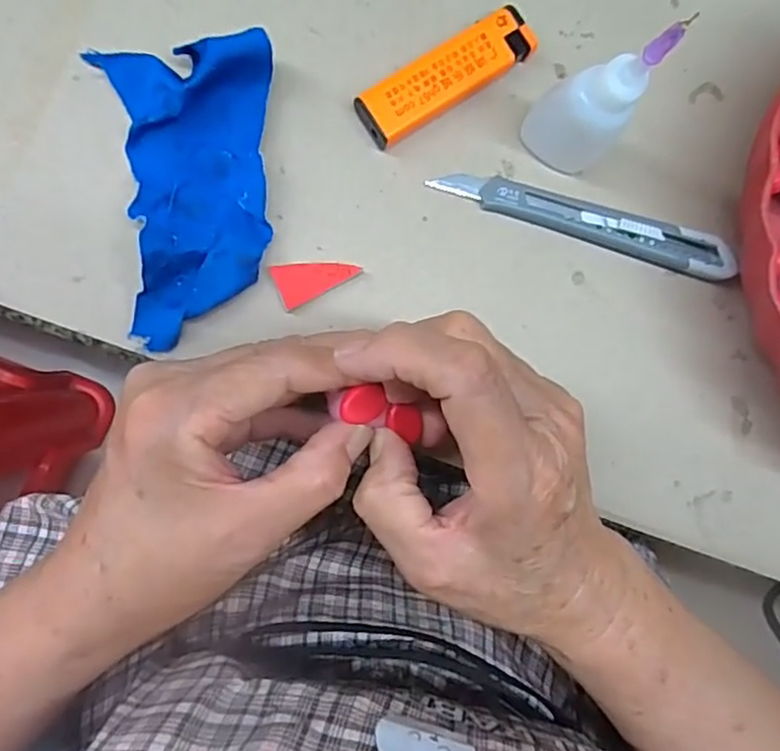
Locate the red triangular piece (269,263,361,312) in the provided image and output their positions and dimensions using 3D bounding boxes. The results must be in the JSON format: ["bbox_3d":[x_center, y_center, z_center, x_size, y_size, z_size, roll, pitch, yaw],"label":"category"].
[{"bbox_3d":[-0.031,-0.042,0.256,0.033,0.006,0.018,-29,93,-9],"label":"red triangular piece"}]

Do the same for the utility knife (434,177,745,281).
[{"bbox_3d":[0.087,-0.067,0.273,0.134,0.013,0.017,15,86,-9],"label":"utility knife"}]

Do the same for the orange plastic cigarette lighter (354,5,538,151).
[{"bbox_3d":[0.023,-0.125,0.264,0.082,0.013,0.023,-35,94,-9],"label":"orange plastic cigarette lighter"}]

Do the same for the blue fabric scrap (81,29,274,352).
[{"bbox_3d":[-0.074,-0.071,0.241,0.059,0.023,0.111,-5,89,-10],"label":"blue fabric scrap"}]

